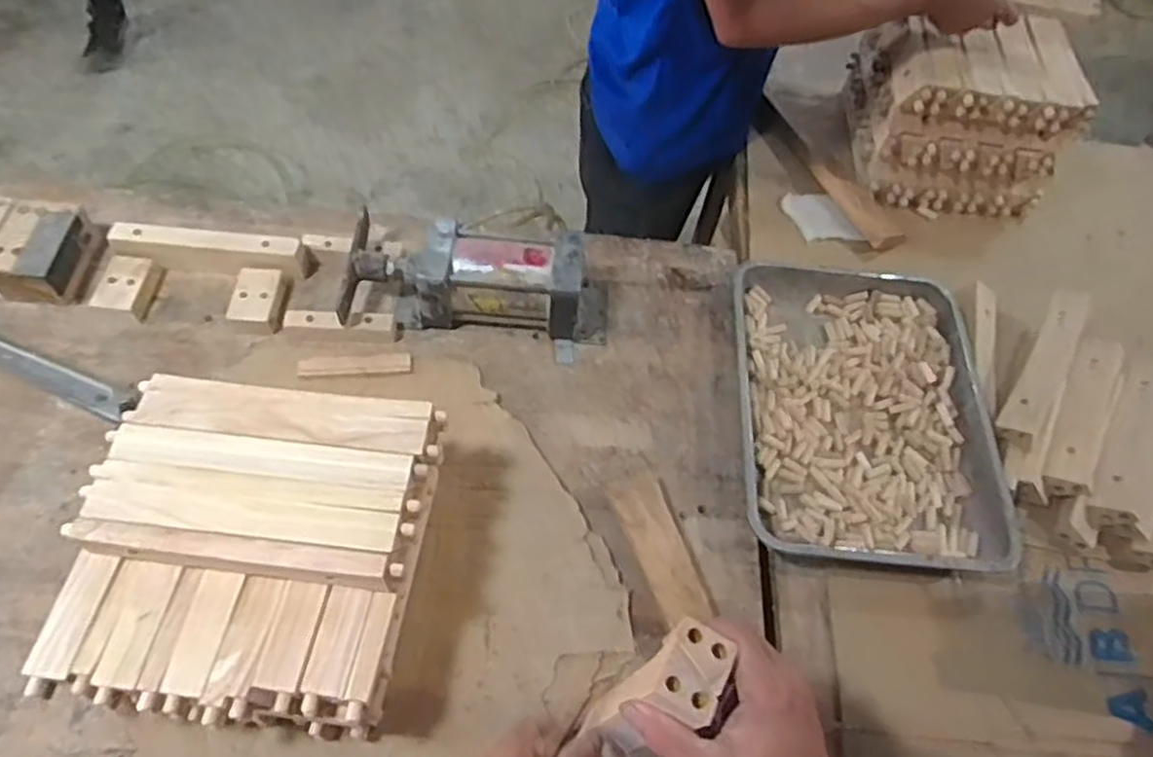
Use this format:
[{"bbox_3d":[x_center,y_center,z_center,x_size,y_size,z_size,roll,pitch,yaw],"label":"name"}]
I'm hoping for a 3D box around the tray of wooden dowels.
[{"bbox_3d":[0.340,0.031,0.890,0.292,0.047,0.397,5,58,-2],"label":"tray of wooden dowels"}]

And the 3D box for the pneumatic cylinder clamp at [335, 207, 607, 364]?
[{"bbox_3d":[-0.115,-0.119,0.898,0.308,0.112,0.142,5,58,-2],"label":"pneumatic cylinder clamp"}]

